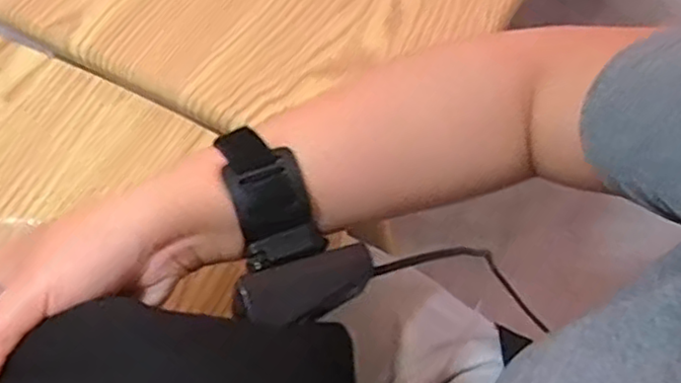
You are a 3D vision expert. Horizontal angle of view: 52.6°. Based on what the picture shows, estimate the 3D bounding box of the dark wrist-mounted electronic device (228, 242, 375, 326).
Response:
[{"bbox_3d":[-0.018,0.048,0.339,0.071,0.018,0.029,-17,89,-19],"label":"dark wrist-mounted electronic device"}]

